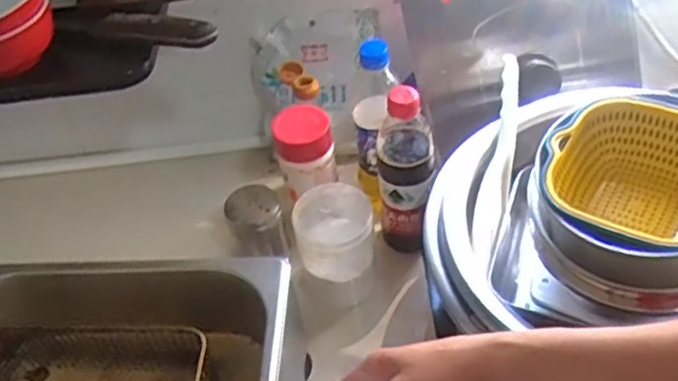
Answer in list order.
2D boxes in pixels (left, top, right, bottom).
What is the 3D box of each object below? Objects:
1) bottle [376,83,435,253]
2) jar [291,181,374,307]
[{"bbox_3d":[0.073,-0.017,0.762,0.062,0.208,0.057,0,47,7],"label":"bottle"},{"bbox_3d":[-0.002,0.068,0.787,0.081,0.142,0.079,-4,47,4],"label":"jar"}]

